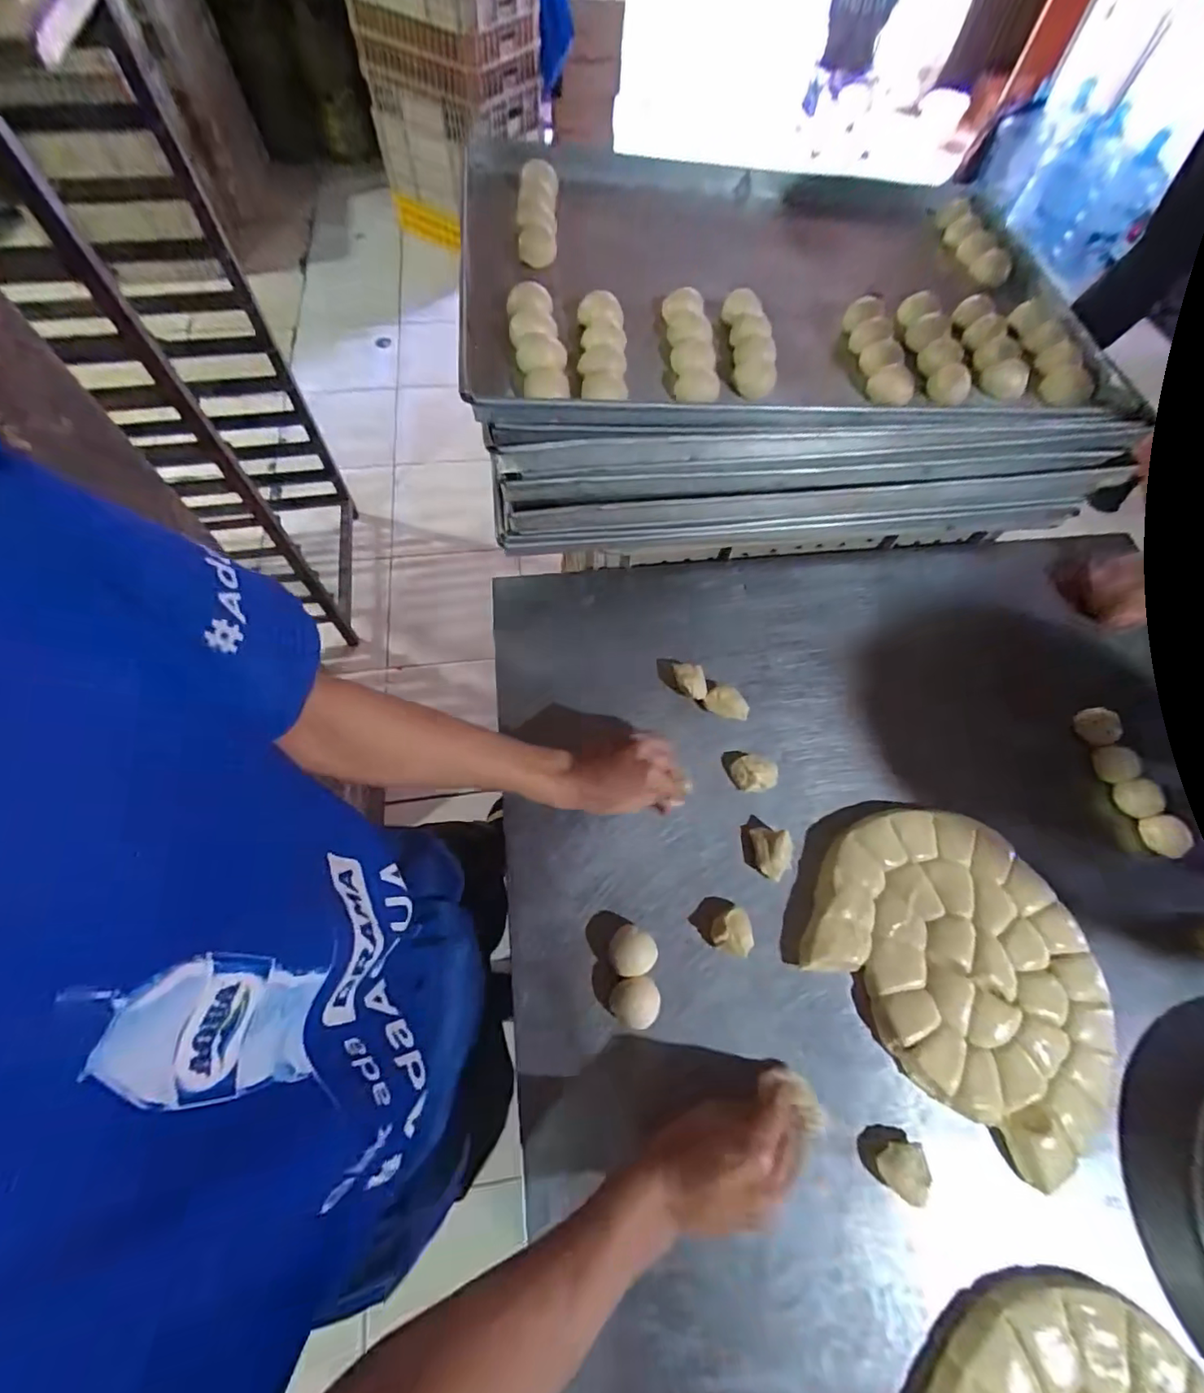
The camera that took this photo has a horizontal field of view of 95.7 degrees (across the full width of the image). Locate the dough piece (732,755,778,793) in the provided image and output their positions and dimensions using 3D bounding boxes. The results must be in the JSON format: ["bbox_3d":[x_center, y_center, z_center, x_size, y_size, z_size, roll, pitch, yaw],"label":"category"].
[{"bbox_3d":[0.165,0.082,0.586,0.048,0.023,0.039,-13,66,-9],"label":"dough piece"}]

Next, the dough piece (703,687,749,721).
[{"bbox_3d":[0.138,0.007,0.604,0.048,0.025,0.026,11,65,3],"label":"dough piece"}]

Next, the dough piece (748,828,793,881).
[{"bbox_3d":[0.169,0.158,0.548,0.040,0.025,0.045,12,65,3],"label":"dough piece"}]

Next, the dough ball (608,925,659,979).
[{"bbox_3d":[0.028,0.238,0.506,0.042,0.030,0.041,1,65,-2],"label":"dough ball"}]

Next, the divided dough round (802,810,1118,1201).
[{"bbox_3d":[0.341,0.243,0.513,0.229,0.037,0.280,-41,73,-19],"label":"divided dough round"}]

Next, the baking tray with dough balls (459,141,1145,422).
[{"bbox_3d":[0.198,-0.498,0.646,0.675,0.058,0.488,-3,64,-8],"label":"baking tray with dough balls"}]

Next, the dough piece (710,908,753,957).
[{"bbox_3d":[0.121,0.224,0.514,0.037,0.030,0.039,-4,65,-5],"label":"dough piece"}]

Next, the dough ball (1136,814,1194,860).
[{"bbox_3d":[0.603,0.151,0.584,0.035,0.026,0.042,-3,65,-4],"label":"dough ball"}]

